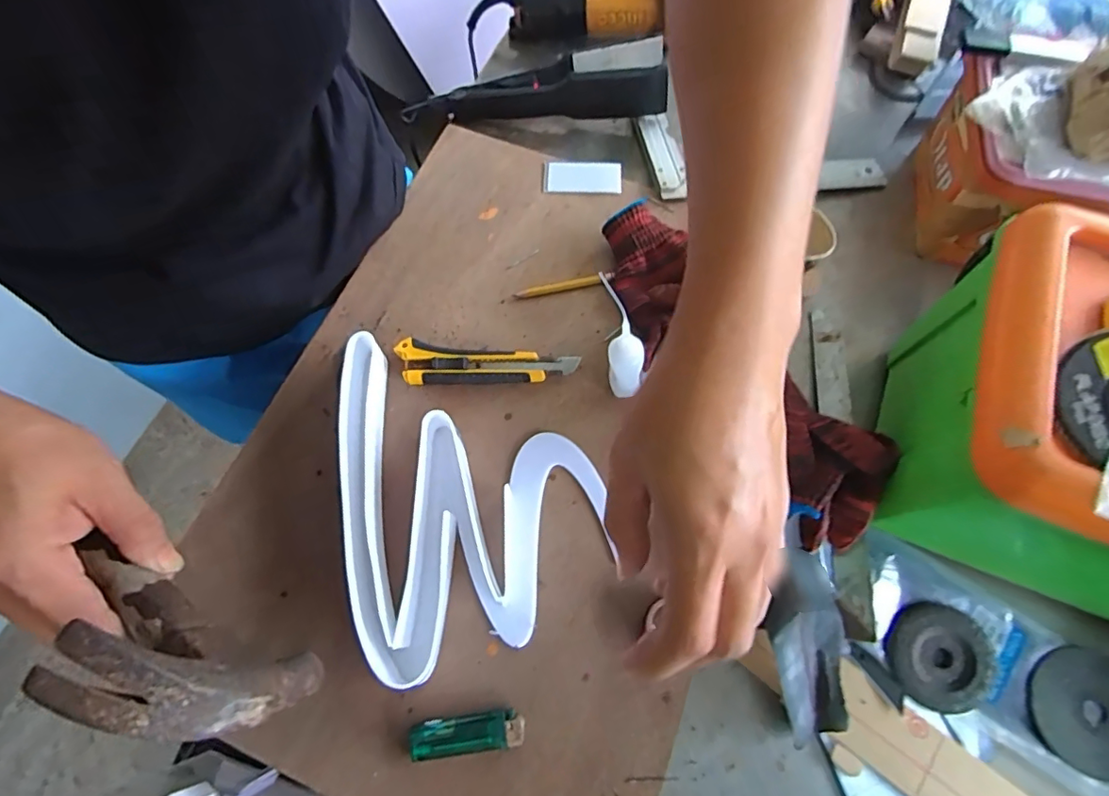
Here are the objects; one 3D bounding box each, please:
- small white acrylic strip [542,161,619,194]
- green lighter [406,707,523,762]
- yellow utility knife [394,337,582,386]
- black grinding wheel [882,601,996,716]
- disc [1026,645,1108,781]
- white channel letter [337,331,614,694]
[{"bbox_3d":[0.029,-0.236,0.580,0.082,0.010,0.039,0,68,3],"label":"small white acrylic strip"},{"bbox_3d":[-0.063,0.243,0.392,0.081,0.011,0.025,-8,68,-1],"label":"green lighter"},{"bbox_3d":[-0.061,-0.031,0.499,0.160,0.020,0.041,-3,68,2],"label":"yellow utility knife"},{"bbox_3d":[0.297,0.198,0.416,0.077,0.012,0.075,0,68,3],"label":"black grinding wheel"},{"bbox_3d":[0.408,0.235,0.410,0.090,0.010,0.093,-1,61,2],"label":"disc"},{"bbox_3d":[-0.079,0.063,0.451,0.193,0.042,0.277,-18,68,-5],"label":"white channel letter"}]

